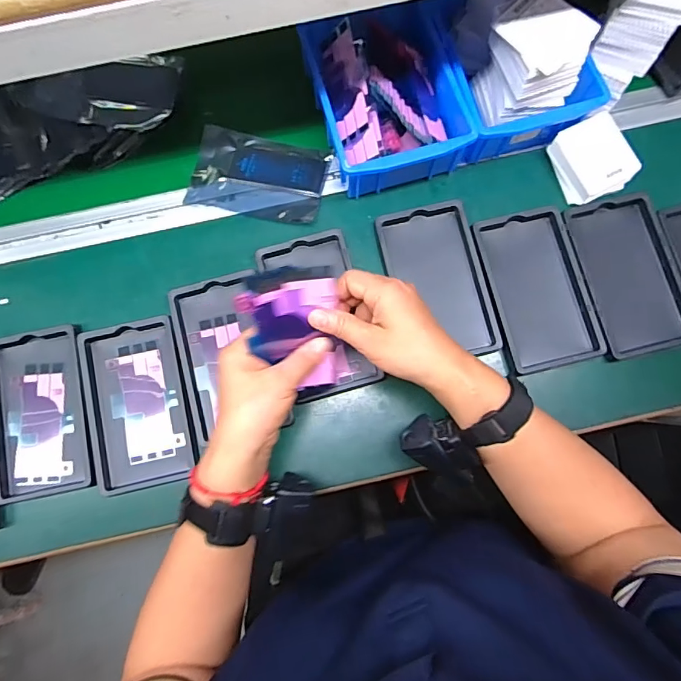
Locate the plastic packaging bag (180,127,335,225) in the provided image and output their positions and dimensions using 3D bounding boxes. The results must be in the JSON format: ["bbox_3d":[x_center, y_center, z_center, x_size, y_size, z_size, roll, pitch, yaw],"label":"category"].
[{"bbox_3d":[-0.090,-0.176,0.488,0.144,0.008,0.088,15,79,4],"label":"plastic packaging bag"}]

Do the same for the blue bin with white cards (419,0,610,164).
[{"bbox_3d":[0.169,-0.284,0.451,0.133,0.121,0.165,-19,79,-3],"label":"blue bin with white cards"}]

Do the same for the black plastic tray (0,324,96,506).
[{"bbox_3d":[-0.296,0.070,0.445,0.098,0.013,0.159,-12,79,-2],"label":"black plastic tray"}]

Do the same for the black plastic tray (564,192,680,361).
[{"bbox_3d":[0.293,-0.067,0.459,0.098,0.016,0.157,-12,79,-2],"label":"black plastic tray"}]

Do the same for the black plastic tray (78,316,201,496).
[{"bbox_3d":[-0.197,0.061,0.445,0.094,0.013,0.157,-14,79,-2],"label":"black plastic tray"}]

